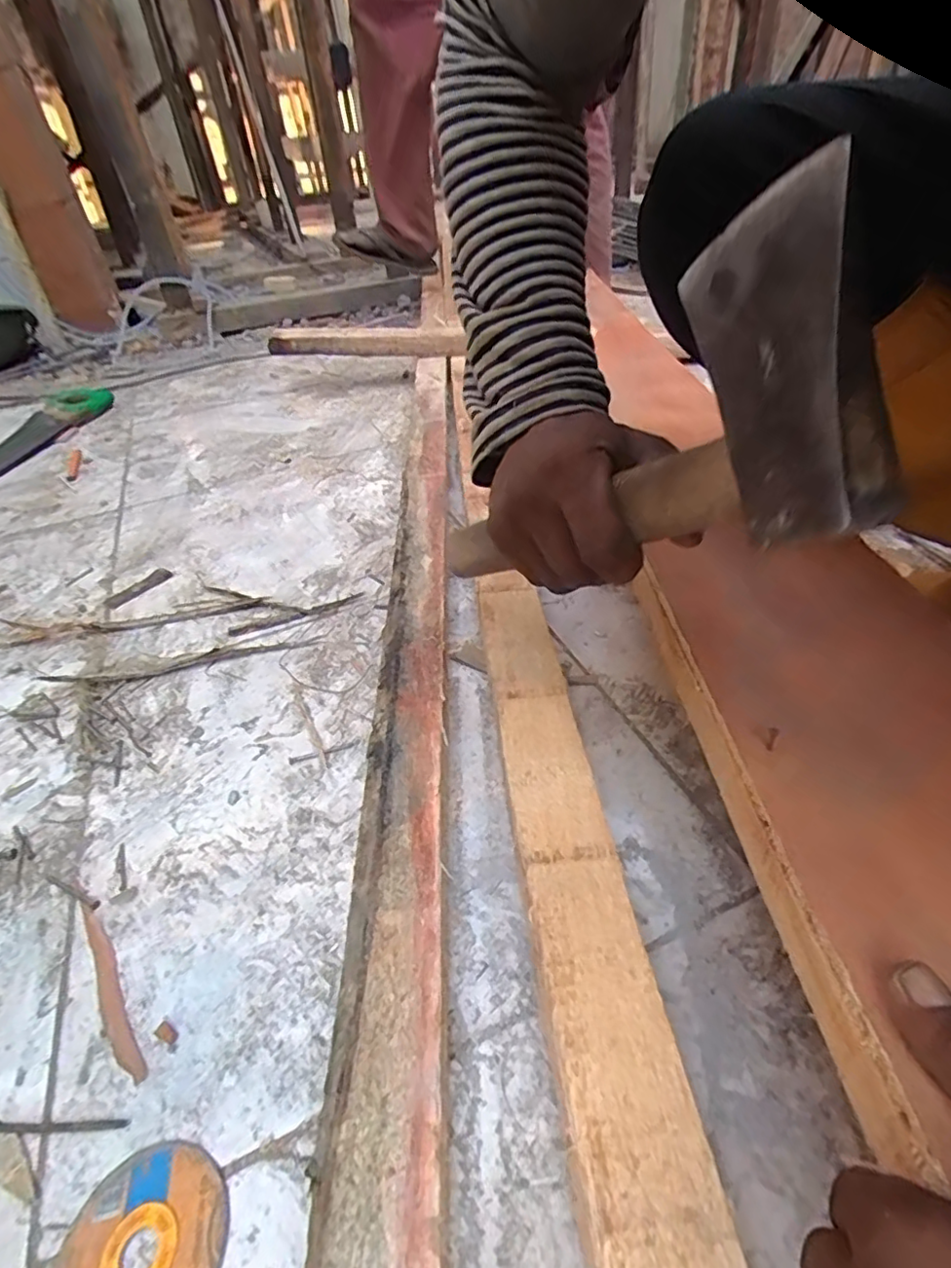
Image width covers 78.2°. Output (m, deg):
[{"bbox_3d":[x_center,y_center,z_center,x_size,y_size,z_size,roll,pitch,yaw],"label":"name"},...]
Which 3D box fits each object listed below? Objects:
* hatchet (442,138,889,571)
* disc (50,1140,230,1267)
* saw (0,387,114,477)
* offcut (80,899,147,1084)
[{"bbox_3d":[0.051,-0.071,0.301,0.026,0.103,0.308,-24,4,-22],"label":"hatchet"},{"bbox_3d":[-0.145,0.266,0.251,0.070,0.004,0.070,-2,40,2],"label":"disc"},{"bbox_3d":[-0.747,-0.308,0.953,0.116,0.030,0.515,-2,40,6],"label":"saw"},{"bbox_3d":[-0.211,0.200,0.334,0.013,0.004,0.118,-28,46,-26],"label":"offcut"}]

